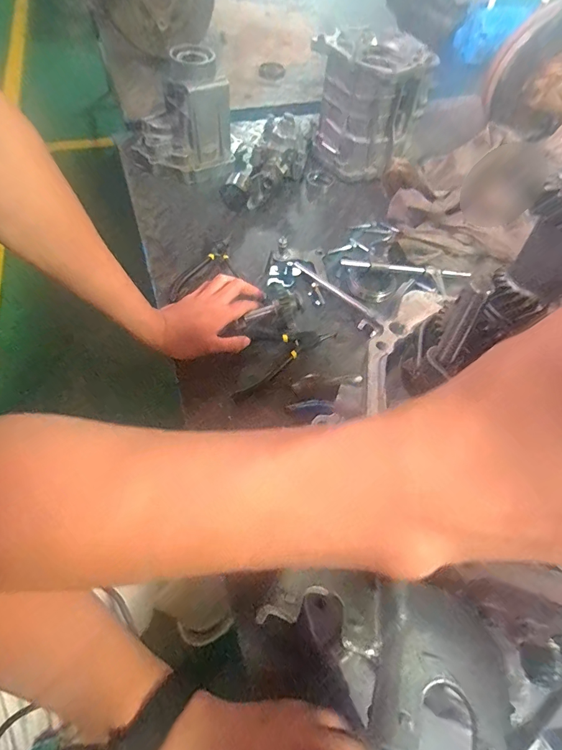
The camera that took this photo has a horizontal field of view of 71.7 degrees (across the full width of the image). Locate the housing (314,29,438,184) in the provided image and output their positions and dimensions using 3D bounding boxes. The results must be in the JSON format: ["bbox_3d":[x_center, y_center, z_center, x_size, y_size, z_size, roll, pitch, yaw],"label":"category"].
[{"bbox_3d":[0.154,-0.491,0.728,0.174,0.187,0.161,1,58,-2],"label":"housing"}]

